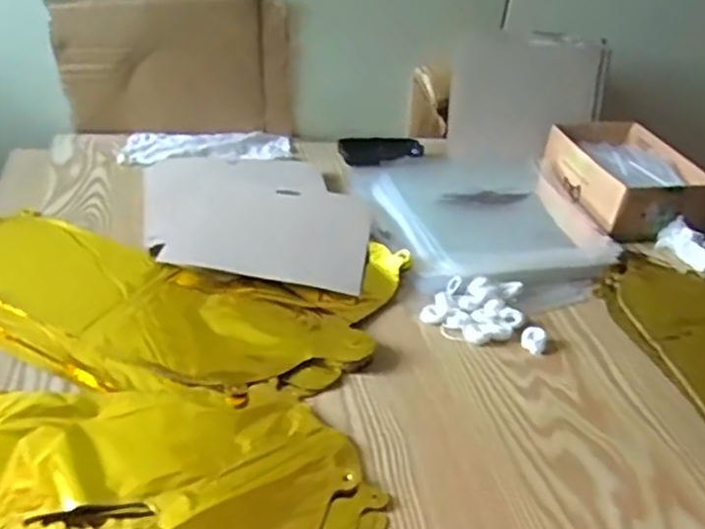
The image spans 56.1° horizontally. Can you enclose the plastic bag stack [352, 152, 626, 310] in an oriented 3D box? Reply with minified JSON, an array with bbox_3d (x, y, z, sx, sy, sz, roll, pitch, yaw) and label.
[{"bbox_3d":[0.147,-0.057,0.746,0.243,0.028,0.272,-7,36,-20],"label":"plastic bag stack"}]

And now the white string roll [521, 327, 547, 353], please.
[{"bbox_3d":[0.159,0.066,0.583,0.022,0.015,0.021,5,34,-3],"label":"white string roll"}]

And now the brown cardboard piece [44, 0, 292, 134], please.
[{"bbox_3d":[-0.220,-0.251,0.838,0.291,0.177,0.037,0,35,-11],"label":"brown cardboard piece"}]

